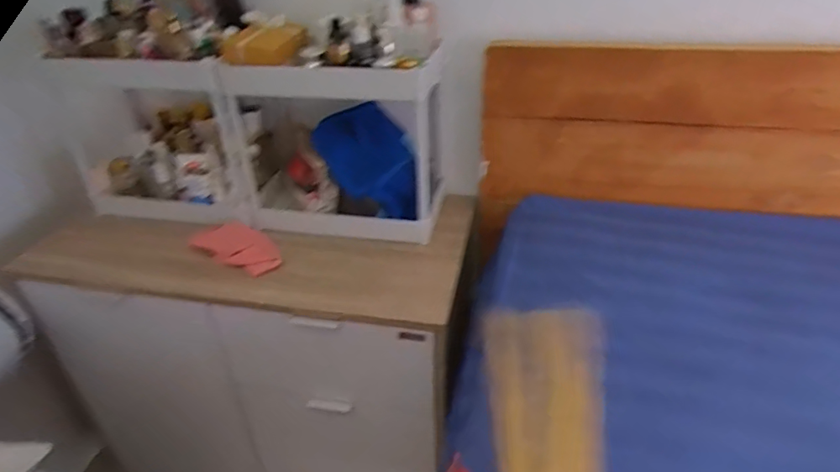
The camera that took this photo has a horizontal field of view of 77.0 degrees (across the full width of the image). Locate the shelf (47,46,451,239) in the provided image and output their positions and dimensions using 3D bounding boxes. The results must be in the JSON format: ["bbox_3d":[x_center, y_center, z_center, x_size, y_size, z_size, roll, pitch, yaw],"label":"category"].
[{"bbox_3d":[-0.307,-0.178,1.008,0.696,0.307,0.223,6,34,12],"label":"shelf"}]

